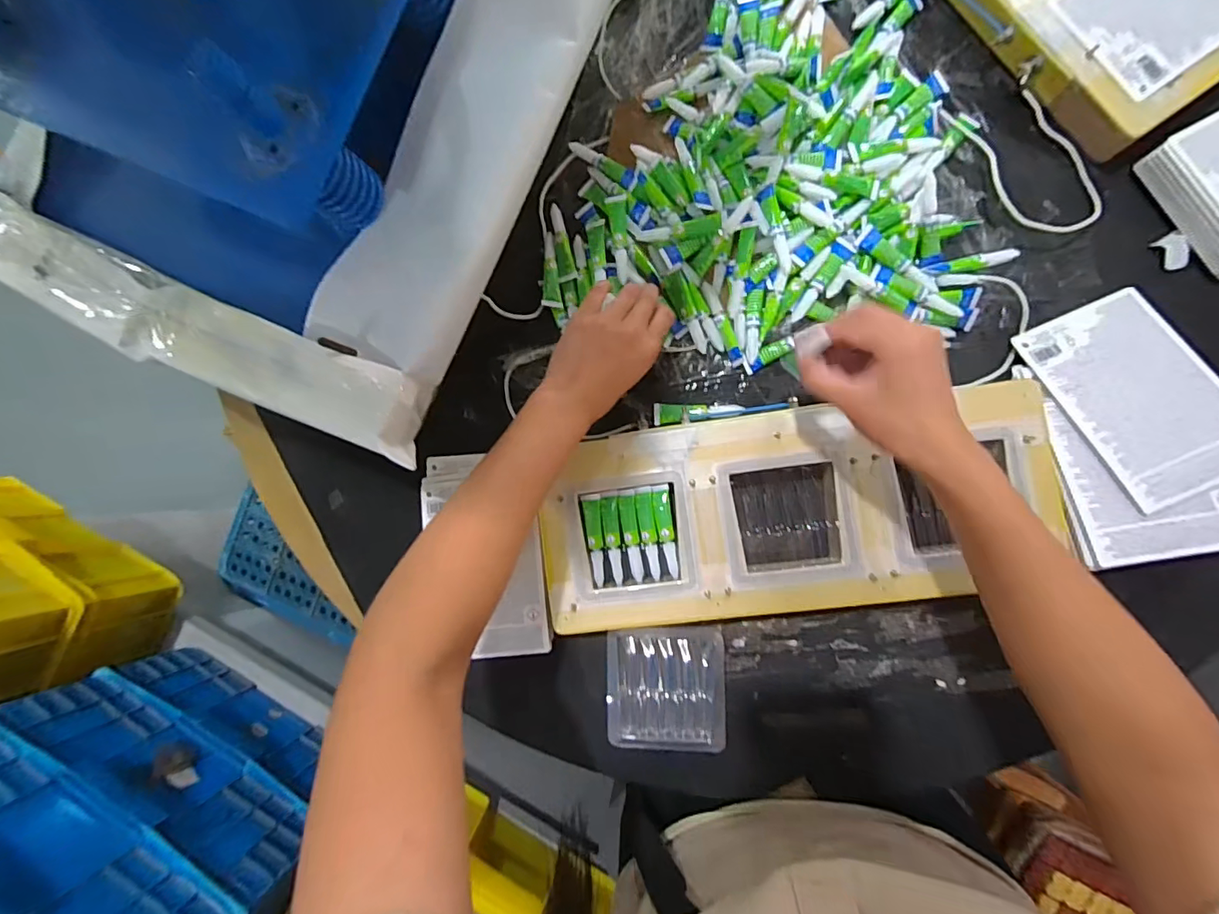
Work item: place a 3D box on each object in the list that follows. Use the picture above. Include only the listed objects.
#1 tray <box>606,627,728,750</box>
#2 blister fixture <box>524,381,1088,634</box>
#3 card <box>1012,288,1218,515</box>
[{"bbox_3d":[0.051,0.210,0.469,0.103,0.029,0.106,-2,87,7],"label":"tray"},{"bbox_3d":[0.153,0.048,0.445,0.420,0.022,0.170,-7,86,7],"label":"blister fixture"},{"bbox_3d":[0.433,-0.052,0.421,0.110,0.006,0.167,-23,72,2],"label":"card"}]

